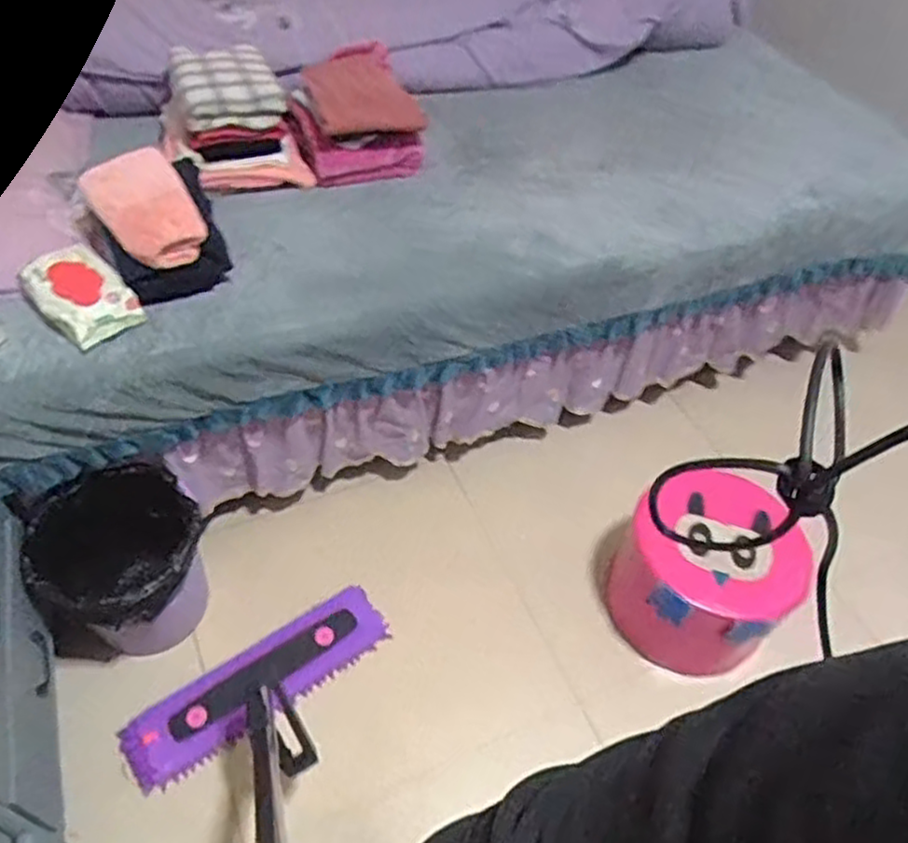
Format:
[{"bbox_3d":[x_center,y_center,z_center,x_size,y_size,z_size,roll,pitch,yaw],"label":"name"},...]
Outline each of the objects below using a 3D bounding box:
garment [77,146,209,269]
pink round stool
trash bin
[{"bbox_3d":[-0.505,-0.347,1.189,0.150,0.074,0.221,-26,56,-21],"label":"garment"},{"bbox_3d":[0.462,0.267,1.343,0.295,0.282,0.288,1,51,-1],"label":"pink round stool"},{"bbox_3d":[-0.574,0.264,1.281,0.254,0.288,0.240,1,51,-1],"label":"trash bin"}]

